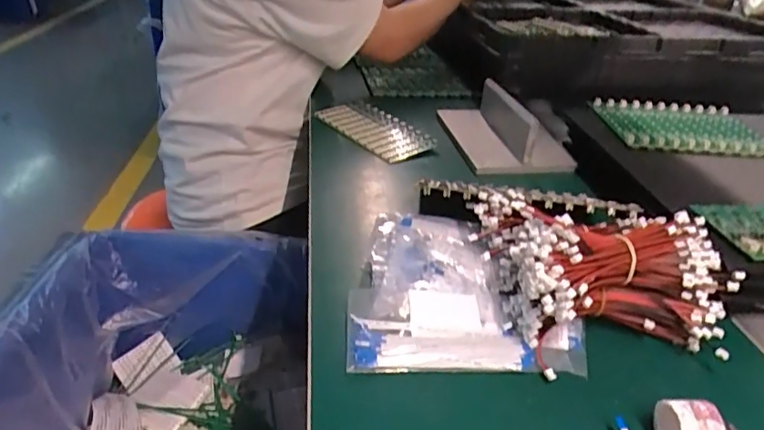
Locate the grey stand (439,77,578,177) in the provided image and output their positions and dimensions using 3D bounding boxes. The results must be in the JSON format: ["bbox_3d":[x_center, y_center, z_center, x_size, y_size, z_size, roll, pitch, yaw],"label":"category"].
[{"bbox_3d":[0.162,-0.125,0.734,0.142,0.060,0.189,-4,31,-9],"label":"grey stand"}]

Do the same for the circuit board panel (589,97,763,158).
[{"bbox_3d":[0.381,-0.118,0.691,0.197,0.010,0.165,3,31,-1],"label":"circuit board panel"}]

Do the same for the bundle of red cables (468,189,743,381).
[{"bbox_3d":[0.175,0.045,0.428,0.179,0.084,0.133,-2,30,-6],"label":"bundle of red cables"}]

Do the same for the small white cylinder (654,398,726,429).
[{"bbox_3d":[0.187,0.130,0.324,0.031,0.032,0.031,1,30,-1],"label":"small white cylinder"}]

